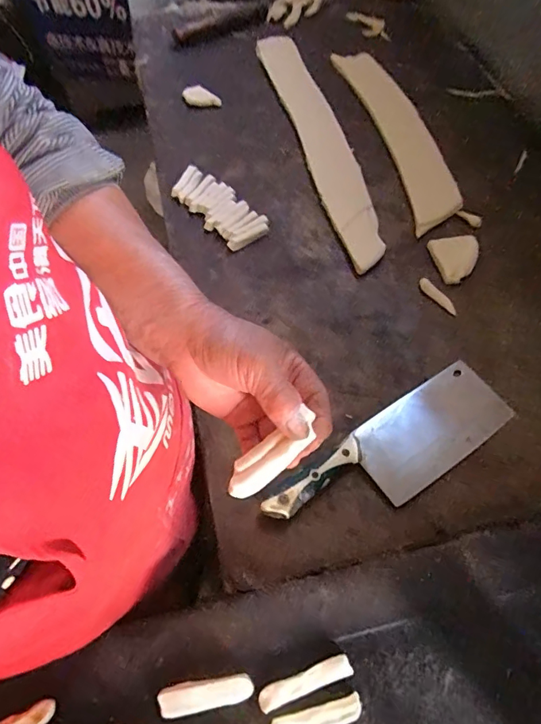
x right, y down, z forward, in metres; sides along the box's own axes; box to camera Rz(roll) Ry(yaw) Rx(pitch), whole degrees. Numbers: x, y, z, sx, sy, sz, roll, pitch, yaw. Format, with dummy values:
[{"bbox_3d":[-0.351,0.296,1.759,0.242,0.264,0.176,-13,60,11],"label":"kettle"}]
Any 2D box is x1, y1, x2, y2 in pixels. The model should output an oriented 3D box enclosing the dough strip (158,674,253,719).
[{"bbox_3d":[-0.050,0.258,0.358,0.071,0.012,0.020,-9,60,-7],"label":"dough strip"}]

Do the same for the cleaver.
[{"bbox_3d":[0.140,0.100,0.513,0.303,0.019,0.095,-30,64,-17],"label":"cleaver"}]

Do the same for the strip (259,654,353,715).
[{"bbox_3d":[0.027,0.251,0.361,0.075,0.006,0.016,-17,61,-11],"label":"strip"}]

